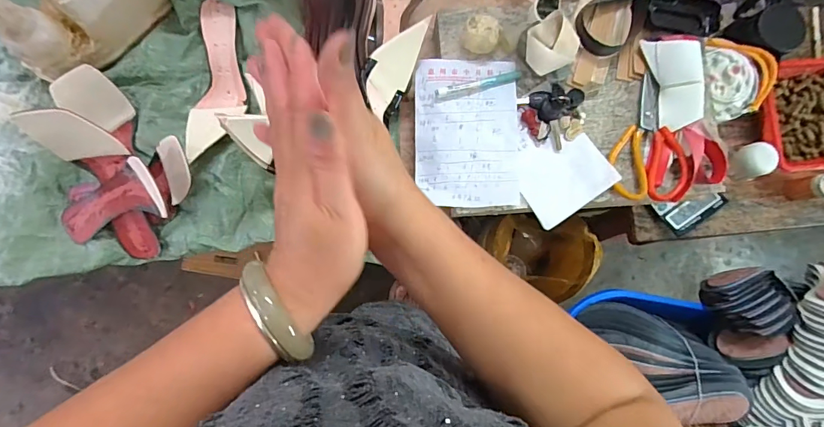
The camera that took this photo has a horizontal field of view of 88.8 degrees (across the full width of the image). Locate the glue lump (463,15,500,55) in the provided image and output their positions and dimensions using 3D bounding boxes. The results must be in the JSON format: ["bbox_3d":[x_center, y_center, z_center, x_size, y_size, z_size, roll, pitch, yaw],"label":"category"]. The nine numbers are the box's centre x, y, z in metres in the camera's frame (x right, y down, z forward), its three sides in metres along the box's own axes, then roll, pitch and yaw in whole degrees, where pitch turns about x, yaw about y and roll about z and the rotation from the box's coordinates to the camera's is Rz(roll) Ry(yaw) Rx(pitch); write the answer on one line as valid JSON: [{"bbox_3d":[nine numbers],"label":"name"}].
[{"bbox_3d":[0.096,-0.249,0.591,0.045,0.039,0.042,0,86,-1],"label":"glue lump"}]

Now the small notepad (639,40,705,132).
[{"bbox_3d":[0.379,-0.187,0.604,0.069,0.021,0.129,-11,86,12],"label":"small notepad"}]

